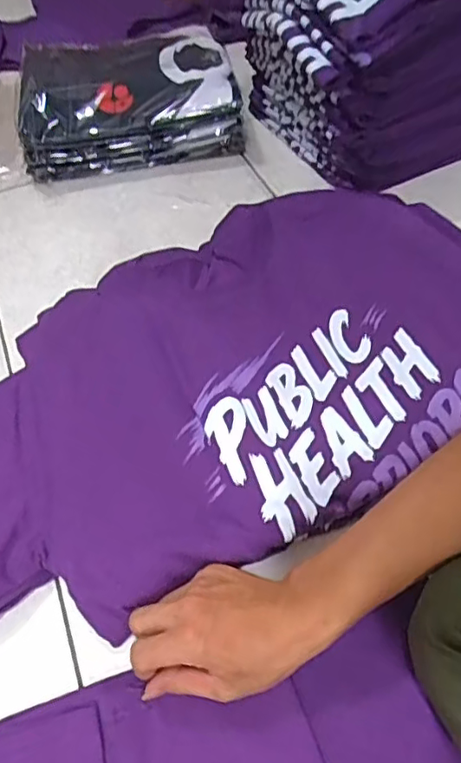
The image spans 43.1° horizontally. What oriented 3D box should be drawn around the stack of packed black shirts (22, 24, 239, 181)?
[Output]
[{"bbox_3d":[-0.158,-0.443,0.906,0.309,0.115,0.246,-10,53,-5],"label":"stack of packed black shirts"}]

